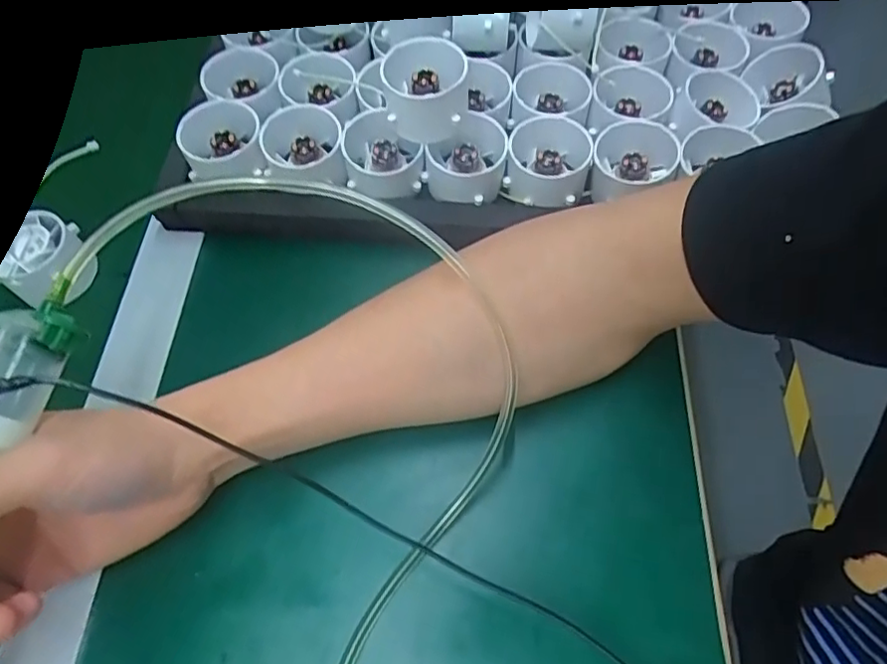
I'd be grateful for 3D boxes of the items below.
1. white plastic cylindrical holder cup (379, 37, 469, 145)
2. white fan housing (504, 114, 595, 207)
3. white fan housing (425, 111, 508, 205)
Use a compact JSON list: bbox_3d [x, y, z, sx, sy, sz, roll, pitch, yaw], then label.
[{"bbox_3d":[-0.010,-0.141,0.363,0.047,0.036,0.044,-1,62,3],"label":"white plastic cylindrical holder cup"},{"bbox_3d":[0.064,-0.102,0.380,0.047,0.034,0.049,7,63,7],"label":"white fan housing"},{"bbox_3d":[0.014,-0.106,0.381,0.046,0.034,0.047,12,63,10],"label":"white fan housing"}]

